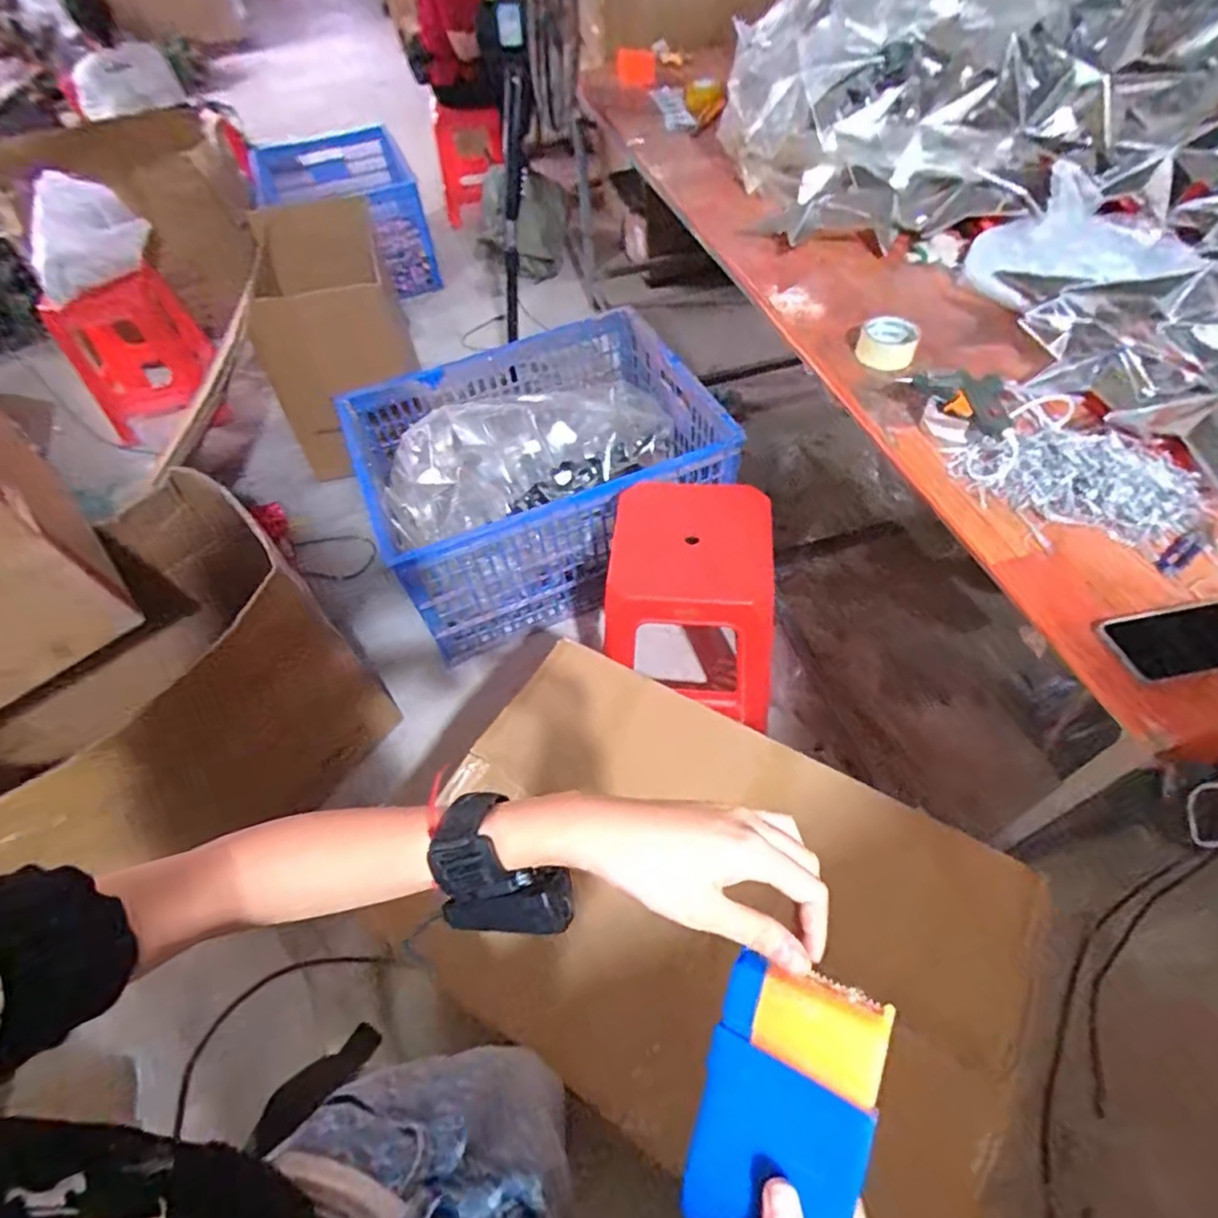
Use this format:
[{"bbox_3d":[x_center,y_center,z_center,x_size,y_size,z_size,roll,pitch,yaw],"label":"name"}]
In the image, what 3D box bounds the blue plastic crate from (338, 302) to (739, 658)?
[{"bbox_3d":[-0.176,-0.365,1.718,0.905,0.435,0.703,-25,56,-14],"label":"blue plastic crate"}]

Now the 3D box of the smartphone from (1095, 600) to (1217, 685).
[{"bbox_3d":[0.612,0.034,0.663,0.155,0.010,0.078,-11,54,-4],"label":"smartphone"}]

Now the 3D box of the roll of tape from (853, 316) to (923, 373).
[{"bbox_3d":[0.450,-0.428,1.010,0.090,0.053,0.085,-2,54,3],"label":"roll of tape"}]

